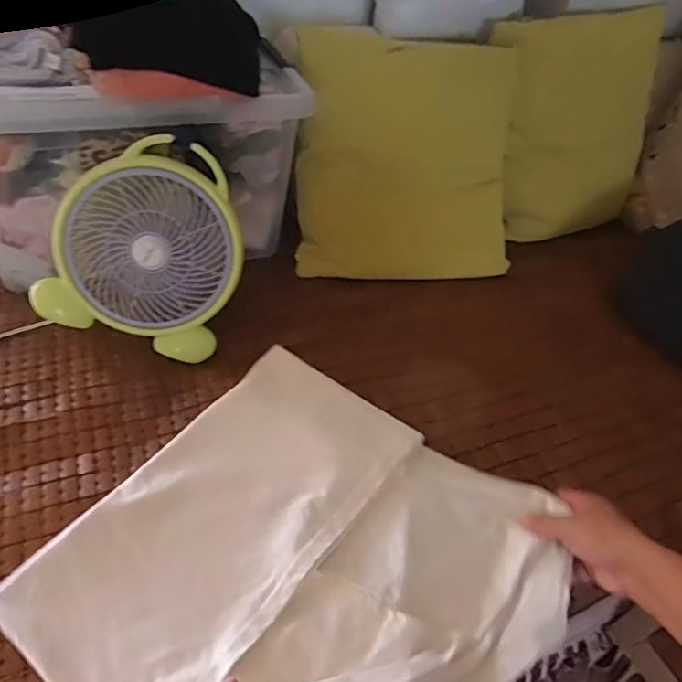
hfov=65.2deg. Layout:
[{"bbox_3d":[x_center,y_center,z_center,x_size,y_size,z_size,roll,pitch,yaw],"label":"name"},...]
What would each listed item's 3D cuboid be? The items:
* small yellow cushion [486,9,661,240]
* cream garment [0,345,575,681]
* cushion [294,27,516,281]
[{"bbox_3d":[0.448,-0.404,1.019,0.348,0.378,0.090,-15,29,-13],"label":"small yellow cushion"},{"bbox_3d":[-0.024,0.204,0.500,0.422,0.120,0.422,3,49,-3],"label":"cream garment"},{"bbox_3d":[0.115,-0.303,0.898,0.381,0.392,0.092,-1,20,-11],"label":"cushion"}]

